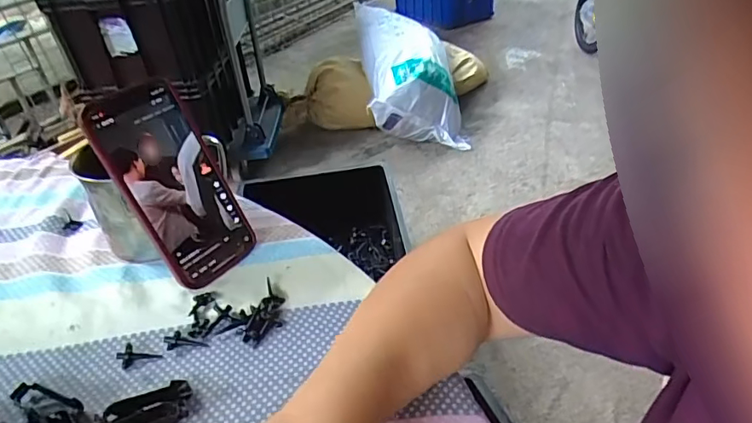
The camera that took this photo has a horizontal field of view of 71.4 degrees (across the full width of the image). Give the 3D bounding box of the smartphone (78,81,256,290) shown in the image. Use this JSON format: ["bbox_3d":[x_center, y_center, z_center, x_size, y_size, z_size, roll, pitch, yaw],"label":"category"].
[{"bbox_3d":[-0.157,-0.022,0.413,0.013,0.156,0.074,-6,27,47],"label":"smartphone"}]

